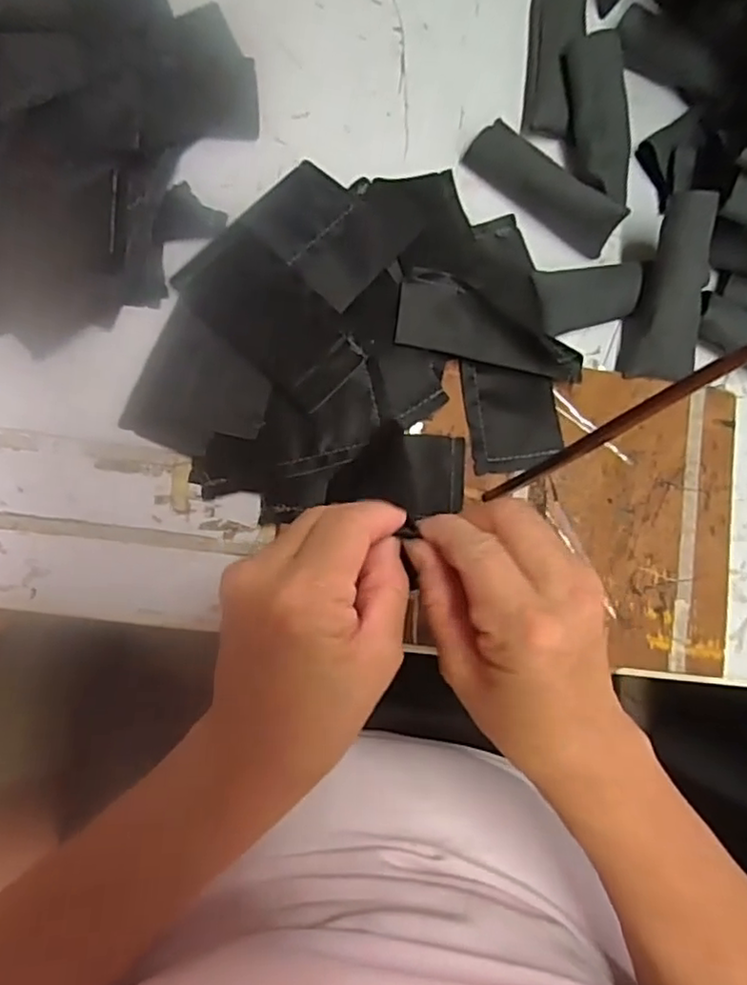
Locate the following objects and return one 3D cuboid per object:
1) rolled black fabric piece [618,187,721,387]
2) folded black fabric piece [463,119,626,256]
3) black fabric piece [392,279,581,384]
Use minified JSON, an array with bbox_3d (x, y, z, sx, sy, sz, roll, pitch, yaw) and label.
[{"bbox_3d":[0.182,-0.123,0.393,0.038,0.025,0.105,7,106,-6],"label":"rolled black fabric piece"},{"bbox_3d":[0.108,-0.193,0.409,0.103,0.020,0.029,37,81,-2],"label":"folded black fabric piece"},{"bbox_3d":[0.070,-0.097,0.384,0.113,0.008,0.042,10,82,-6],"label":"black fabric piece"}]

